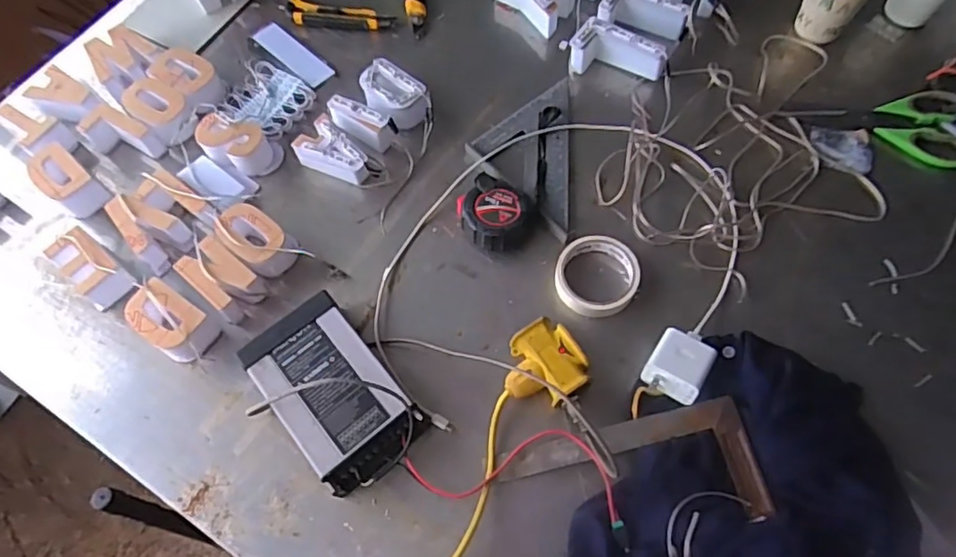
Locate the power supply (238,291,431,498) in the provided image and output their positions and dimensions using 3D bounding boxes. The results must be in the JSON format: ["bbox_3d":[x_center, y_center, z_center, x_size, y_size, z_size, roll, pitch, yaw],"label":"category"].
[{"bbox_3d":[-0.148,0.118,0.612,0.115,0.050,0.186,-38,69,-16],"label":"power supply"}]

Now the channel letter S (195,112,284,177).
[{"bbox_3d":[-0.300,-0.164,0.749,0.095,0.047,0.058,22,66,12],"label":"channel letter S"}]

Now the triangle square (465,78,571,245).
[{"bbox_3d":[0.052,-0.163,0.757,0.127,0.018,0.239,4,64,3],"label":"triangle square"}]

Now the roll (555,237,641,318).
[{"bbox_3d":[0.131,0.000,0.669,0.090,0.027,0.090,-1,64,1],"label":"roll"}]

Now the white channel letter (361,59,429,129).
[{"bbox_3d":[-0.111,-0.227,0.770,0.096,0.050,0.069,41,71,19],"label":"white channel letter"}]

